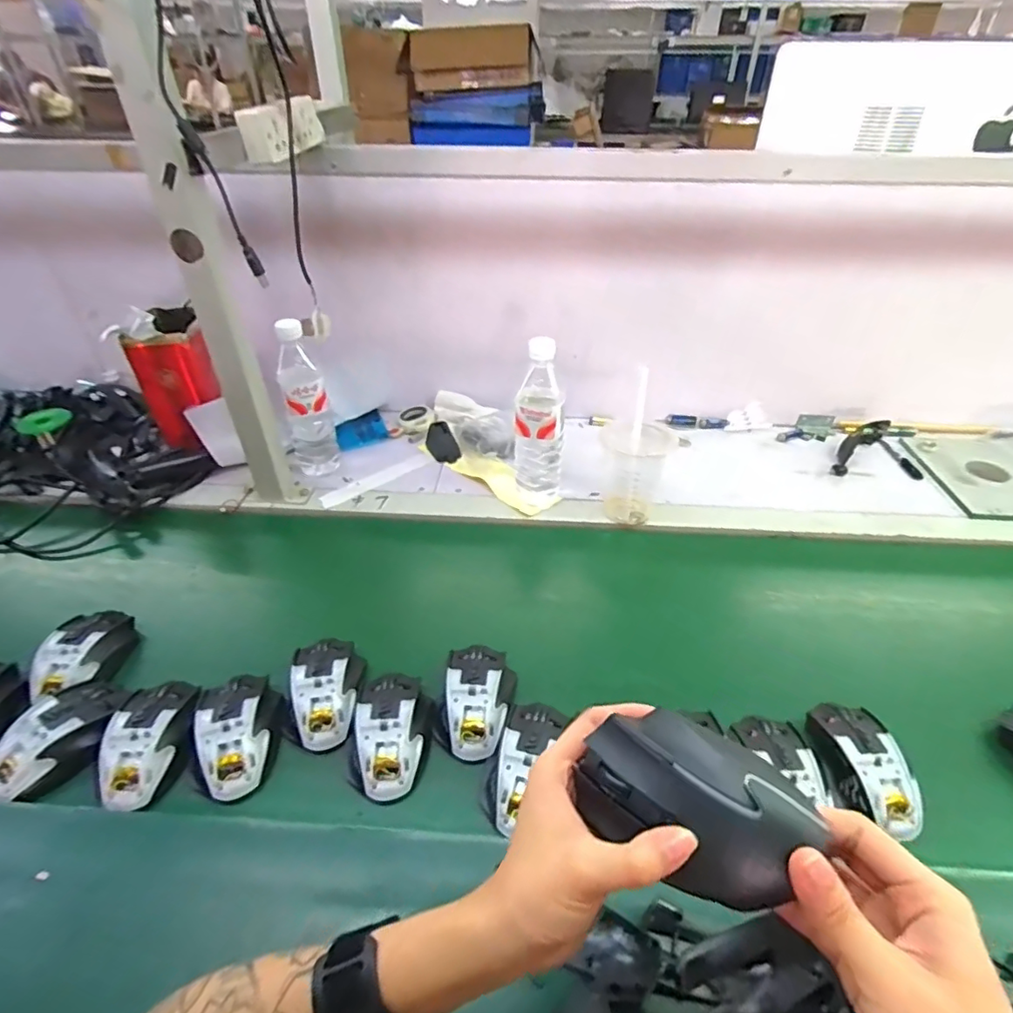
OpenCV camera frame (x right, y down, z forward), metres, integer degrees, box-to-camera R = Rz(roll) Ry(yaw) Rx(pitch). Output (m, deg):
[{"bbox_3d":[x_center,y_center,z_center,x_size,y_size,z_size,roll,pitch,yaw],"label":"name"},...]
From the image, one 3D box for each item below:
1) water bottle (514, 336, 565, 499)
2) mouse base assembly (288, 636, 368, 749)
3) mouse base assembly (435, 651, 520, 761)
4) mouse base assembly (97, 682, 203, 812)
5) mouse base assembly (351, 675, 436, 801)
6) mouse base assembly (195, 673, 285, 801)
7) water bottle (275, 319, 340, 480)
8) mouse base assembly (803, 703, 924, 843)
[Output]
[{"bbox_3d":[0.044,-0.105,0.747,0.064,0.217,0.064,4,39,5],"label":"water bottle"},{"bbox_3d":[-0.179,0.178,0.558,0.067,0.032,0.114,-2,39,-3],"label":"mouse base assembly"},{"bbox_3d":[-0.030,0.186,0.547,0.070,0.034,0.107,9,40,10],"label":"mouse base assembly"},{"bbox_3d":[-0.326,0.212,0.517,0.081,0.034,0.114,-9,40,-11],"label":"mouse base assembly"},{"bbox_3d":[-0.107,0.208,0.520,0.064,0.033,0.107,5,40,6],"label":"mouse base assembly"},{"bbox_3d":[-0.247,0.206,0.522,0.070,0.035,0.113,-12,41,-15],"label":"mouse base assembly"},{"bbox_3d":[-0.294,-0.143,0.812,0.073,0.224,0.071,-15,42,-18],"label":"water bottle"},{"bbox_3d":[0.313,0.224,0.492,0.065,0.031,0.107,0,39,-1],"label":"mouse base assembly"}]

